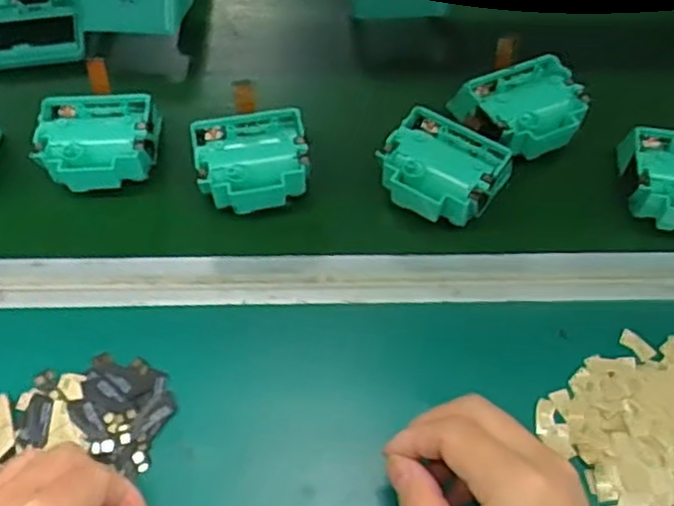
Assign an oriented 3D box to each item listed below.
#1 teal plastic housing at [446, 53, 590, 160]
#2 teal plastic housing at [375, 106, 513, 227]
[{"bbox_3d":[0.127,-0.096,0.507,0.087,0.038,0.069,-16,62,-5],"label":"teal plastic housing"},{"bbox_3d":[0.068,-0.054,0.479,0.074,0.036,0.066,33,68,19],"label":"teal plastic housing"}]

